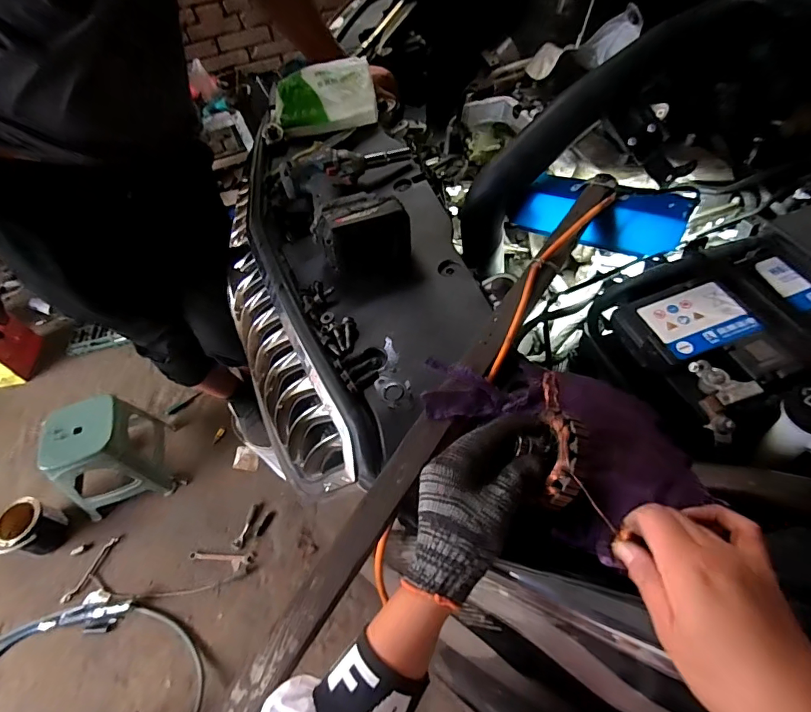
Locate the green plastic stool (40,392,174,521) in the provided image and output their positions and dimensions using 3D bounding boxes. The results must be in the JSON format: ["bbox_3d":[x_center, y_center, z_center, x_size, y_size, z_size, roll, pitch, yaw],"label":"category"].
[{"bbox_3d":[-1.032,0.345,1.634,0.285,0.337,0.284,-19,54,-6],"label":"green plastic stool"}]

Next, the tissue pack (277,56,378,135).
[{"bbox_3d":[-0.148,-0.470,0.849,0.183,0.116,0.052,-11,13,7],"label":"tissue pack"}]

